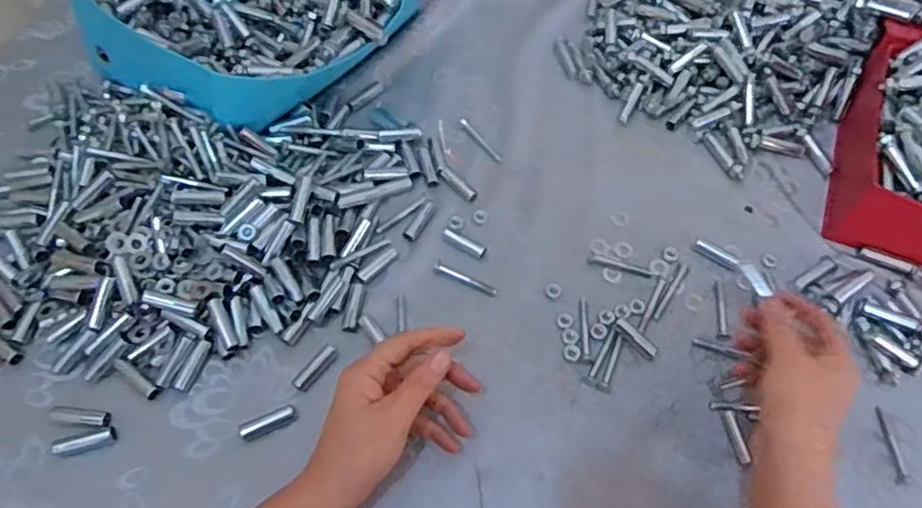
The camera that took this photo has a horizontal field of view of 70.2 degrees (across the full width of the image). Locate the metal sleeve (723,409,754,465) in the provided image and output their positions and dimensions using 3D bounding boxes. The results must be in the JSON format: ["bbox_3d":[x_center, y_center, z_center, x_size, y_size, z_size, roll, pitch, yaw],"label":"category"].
[{"bbox_3d":[0.202,0.134,0.479,0.010,0.006,0.039,-4,60,-4],"label":"metal sleeve"}]

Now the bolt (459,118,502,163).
[{"bbox_3d":[0.019,-0.108,0.619,0.008,0.006,0.061,-34,66,-19],"label":"bolt"}]

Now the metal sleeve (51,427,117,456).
[{"bbox_3d":[-0.269,0.134,0.467,0.041,0.010,0.013,-13,61,-10],"label":"metal sleeve"}]

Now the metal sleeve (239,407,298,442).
[{"bbox_3d":[-0.140,0.123,0.476,0.042,0.006,0.012,-20,63,-13],"label":"metal sleeve"}]

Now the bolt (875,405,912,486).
[{"bbox_3d":[0.319,0.140,0.483,0.012,0.005,0.056,3,60,0],"label":"bolt"}]

